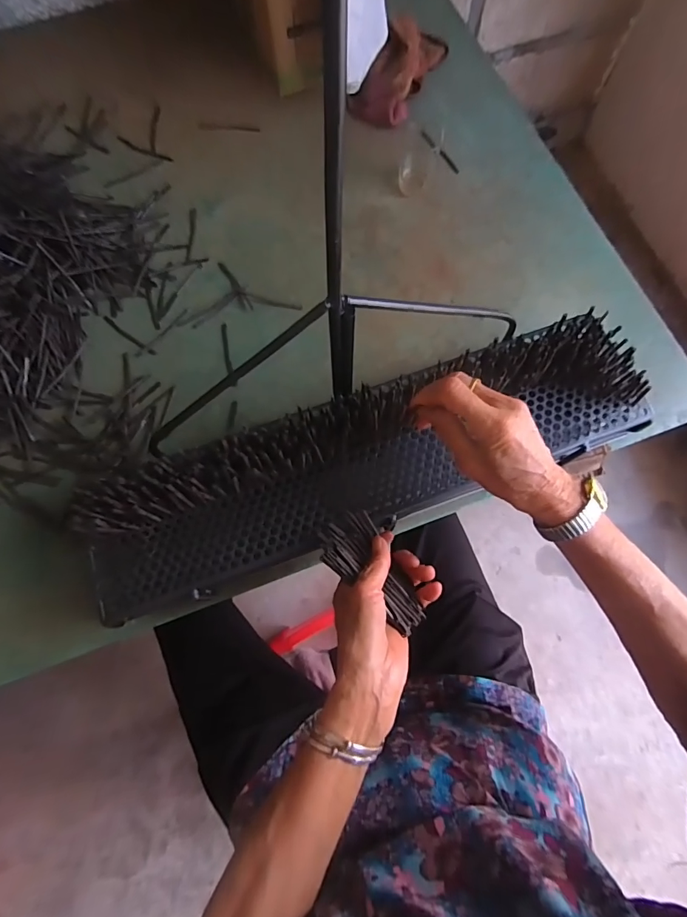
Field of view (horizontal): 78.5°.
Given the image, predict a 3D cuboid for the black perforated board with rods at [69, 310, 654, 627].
[{"bbox_3d":[0.029,0.009,0.461,0.592,0.112,0.142,-20,76,-4],"label":"black perforated board with rods"}]

